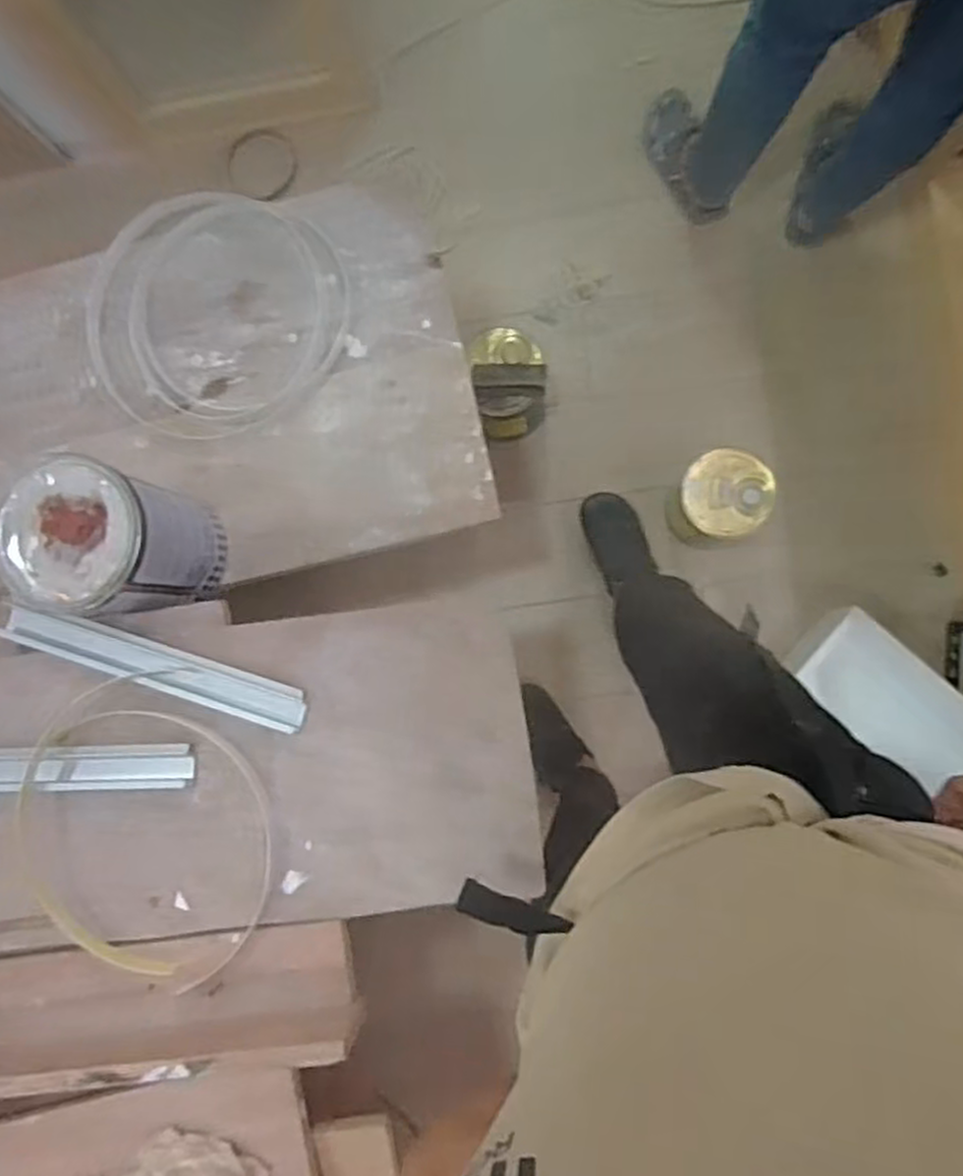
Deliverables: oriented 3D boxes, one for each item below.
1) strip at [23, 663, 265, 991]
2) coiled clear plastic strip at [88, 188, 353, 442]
[{"bbox_3d":[-0.342,0.241,0.769,0.278,0.055,0.295,24,89,5],"label":"strip"},{"bbox_3d":[-0.344,-0.349,0.968,0.343,0.035,0.314,23,89,5],"label":"coiled clear plastic strip"}]

